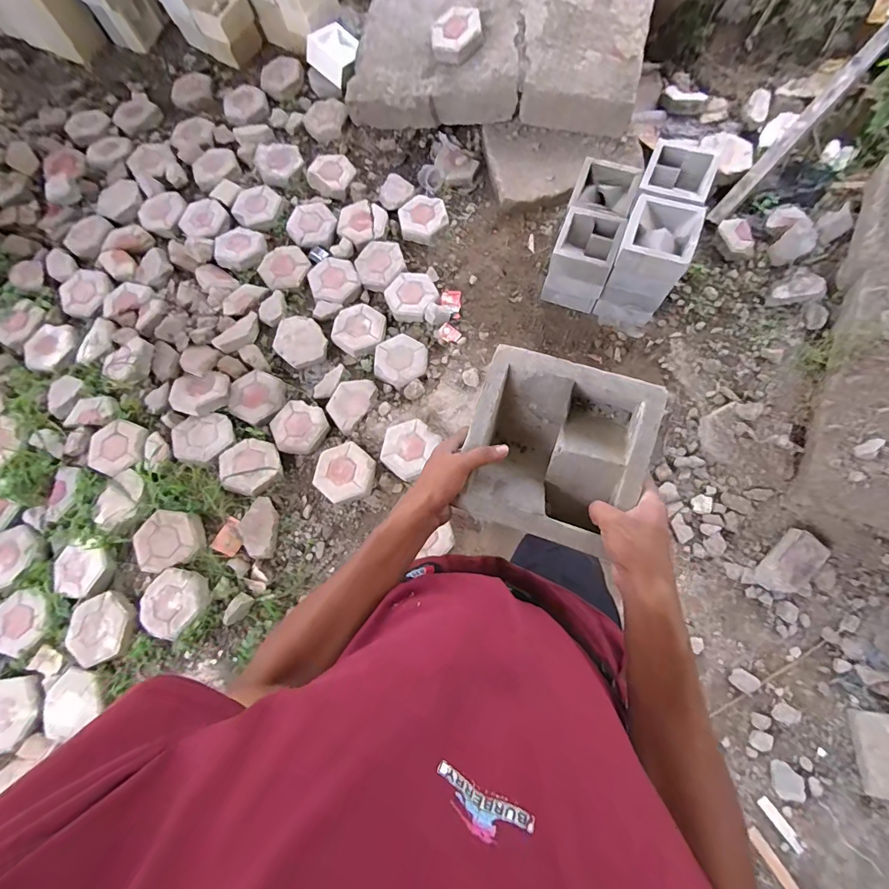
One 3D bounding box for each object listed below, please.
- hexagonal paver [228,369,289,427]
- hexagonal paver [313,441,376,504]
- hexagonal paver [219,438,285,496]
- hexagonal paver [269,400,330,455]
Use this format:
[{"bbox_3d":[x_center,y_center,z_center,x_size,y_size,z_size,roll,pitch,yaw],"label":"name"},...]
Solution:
[{"bbox_3d":[-0.715,-0.177,1.618,0.194,0.044,0.213,10,70,-7],"label":"hexagonal paver"},{"bbox_3d":[-0.352,0.101,1.490,0.212,0.058,0.197,-12,76,5],"label":"hexagonal paver"},{"bbox_3d":[-0.692,0.077,1.501,0.196,0.064,0.223,-20,73,-6],"label":"hexagonal paver"},{"bbox_3d":[-0.543,-0.070,1.571,0.202,0.054,0.218,-27,74,-8],"label":"hexagonal paver"}]

